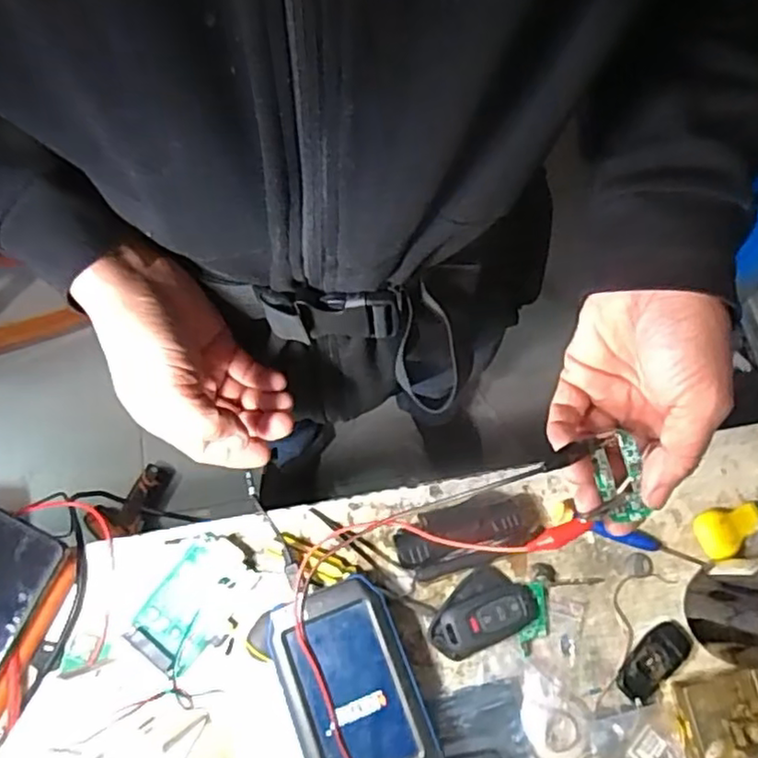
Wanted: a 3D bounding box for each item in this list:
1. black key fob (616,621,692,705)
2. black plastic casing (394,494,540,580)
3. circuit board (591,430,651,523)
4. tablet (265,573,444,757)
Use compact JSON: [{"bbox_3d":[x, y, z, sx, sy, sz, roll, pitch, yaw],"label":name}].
[{"bbox_3d":[0.216,0.221,0.514,0.031,0.008,0.068,44,78,12],"label":"black key fob"},{"bbox_3d":[0.074,0.127,0.531,0.120,0.028,0.048,-13,73,-4],"label":"black plastic casing"},{"bbox_3d":[0.120,0.050,0.324,0.020,0.010,0.044,-16,90,-5],"label":"circuit board"},{"bbox_3d":[-0.012,0.247,0.485,0.098,0.038,0.188,-21,74,-6],"label":"tablet"}]

